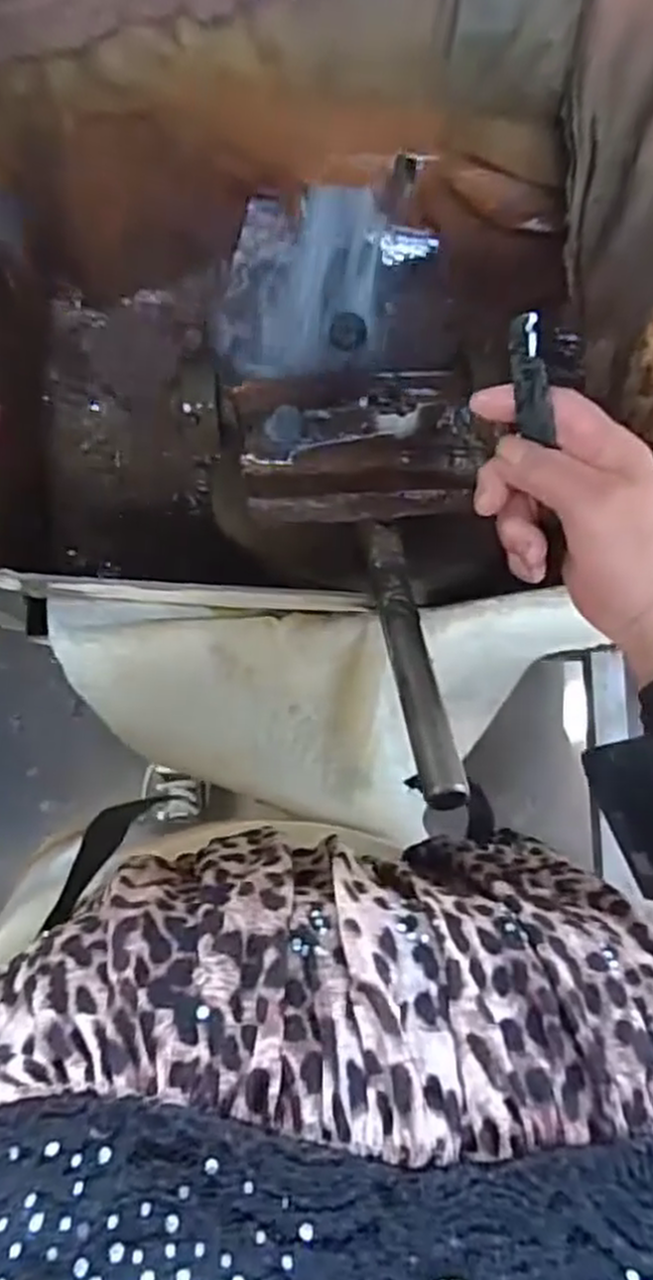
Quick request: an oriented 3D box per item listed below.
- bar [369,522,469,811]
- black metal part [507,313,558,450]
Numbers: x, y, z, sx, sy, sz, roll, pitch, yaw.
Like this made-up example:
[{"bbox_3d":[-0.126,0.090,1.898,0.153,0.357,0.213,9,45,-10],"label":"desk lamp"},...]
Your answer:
[{"bbox_3d":[0.042,0.004,0.390,0.020,0.014,0.172,-2,48,-7],"label":"bar"},{"bbox_3d":[0.096,-0.124,0.374,0.013,0.010,0.055,-18,108,-9],"label":"black metal part"}]

